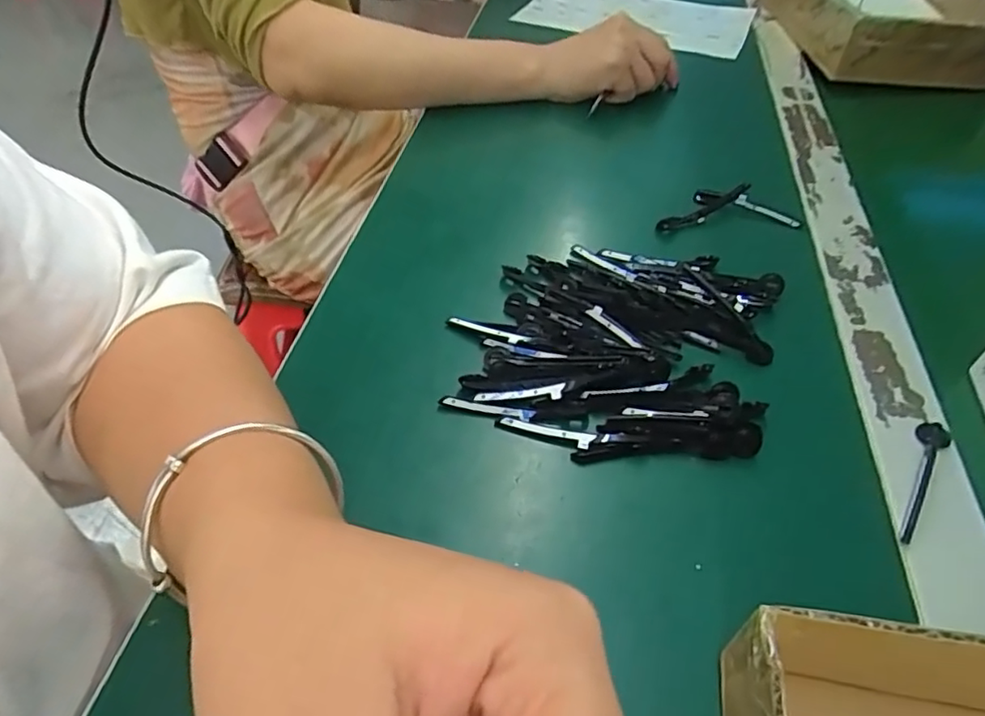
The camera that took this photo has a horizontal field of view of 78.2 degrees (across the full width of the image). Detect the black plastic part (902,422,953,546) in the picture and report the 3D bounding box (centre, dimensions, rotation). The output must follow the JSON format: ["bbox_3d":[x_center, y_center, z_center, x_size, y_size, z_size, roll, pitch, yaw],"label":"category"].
[{"bbox_3d":[0.195,0.054,0.279,0.014,0.004,0.071,32,56,25],"label":"black plastic part"}]

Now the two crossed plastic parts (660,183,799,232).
[{"bbox_3d":[0.159,-0.107,0.418,0.092,0.019,0.039,-1,48,-1],"label":"two crossed plastic parts"}]

